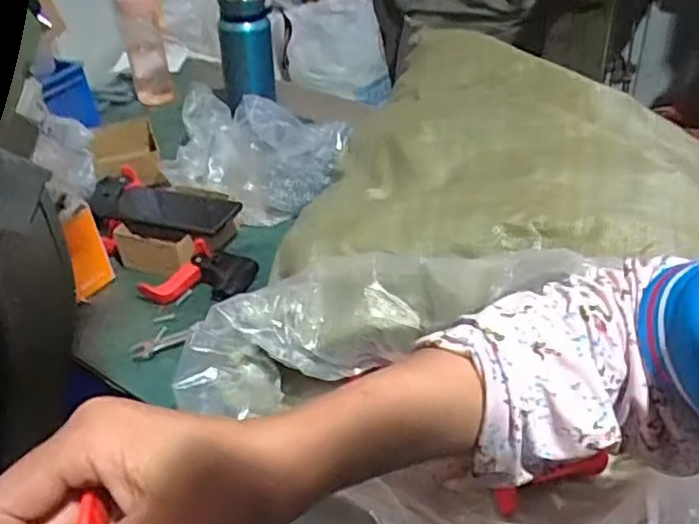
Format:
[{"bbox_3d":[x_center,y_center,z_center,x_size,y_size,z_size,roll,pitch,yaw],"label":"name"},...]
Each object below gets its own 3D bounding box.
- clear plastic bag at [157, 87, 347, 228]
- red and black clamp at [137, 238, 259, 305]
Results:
[{"bbox_3d":[-0.115,-0.129,0.767,0.211,0.142,0.093,7,37,17],"label":"clear plastic bag"},{"bbox_3d":[-0.157,0.012,0.672,0.119,0.042,0.047,-3,35,3],"label":"red and black clamp"}]

